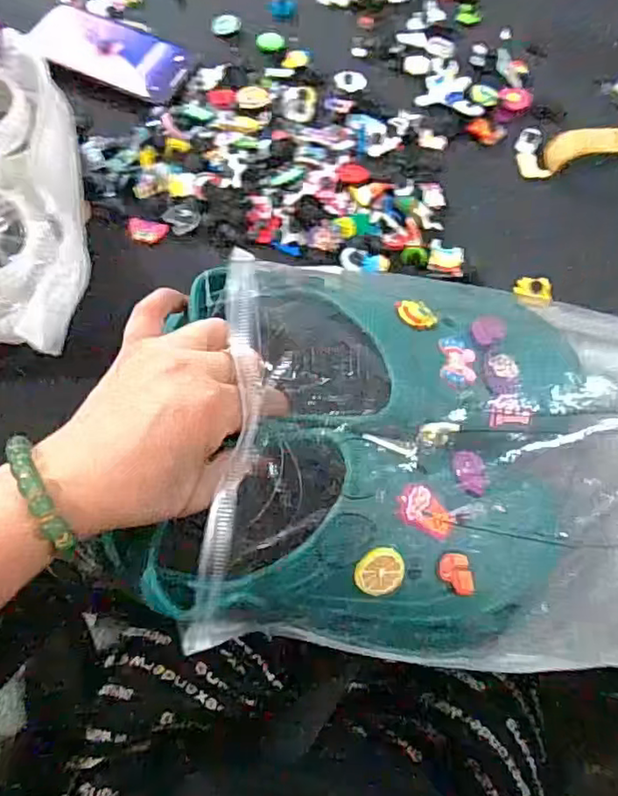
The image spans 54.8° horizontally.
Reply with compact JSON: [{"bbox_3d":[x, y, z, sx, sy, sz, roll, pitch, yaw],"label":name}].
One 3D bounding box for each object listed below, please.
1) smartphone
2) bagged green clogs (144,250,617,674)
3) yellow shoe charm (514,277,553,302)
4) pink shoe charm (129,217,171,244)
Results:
[{"bbox_3d":[-0.183,-0.326,0.558,0.131,0.011,0.077,16,64,-14],"label":"smartphone"},{"bbox_3d":[0.096,0.030,0.340,0.341,0.114,0.225,-2,66,-4],"label":"bagged green clogs"},{"bbox_3d":[0.186,-0.090,0.492,0.030,0.006,0.021,12,66,2],"label":"yellow shoe charm"},{"bbox_3d":[-0.136,-0.140,0.499,0.034,0.004,0.021,11,66,2],"label":"pink shoe charm"}]

